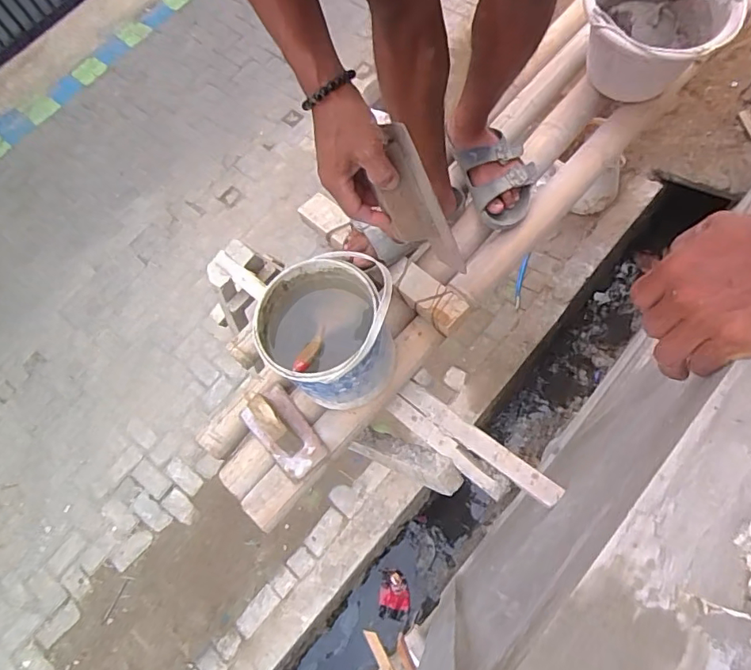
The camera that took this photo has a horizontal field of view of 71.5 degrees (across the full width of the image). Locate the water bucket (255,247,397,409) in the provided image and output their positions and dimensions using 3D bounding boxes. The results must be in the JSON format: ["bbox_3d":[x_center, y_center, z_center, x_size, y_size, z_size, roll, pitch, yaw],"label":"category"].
[{"bbox_3d":[-0.072,-0.007,0.787,0.188,0.239,0.190,-3,67,8],"label":"water bucket"}]

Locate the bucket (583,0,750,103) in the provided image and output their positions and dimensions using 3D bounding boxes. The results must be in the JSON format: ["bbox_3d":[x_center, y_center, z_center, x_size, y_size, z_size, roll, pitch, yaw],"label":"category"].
[{"bbox_3d":[0.489,-0.549,0.940,0.247,0.150,0.243,-3,67,8],"label":"bucket"}]

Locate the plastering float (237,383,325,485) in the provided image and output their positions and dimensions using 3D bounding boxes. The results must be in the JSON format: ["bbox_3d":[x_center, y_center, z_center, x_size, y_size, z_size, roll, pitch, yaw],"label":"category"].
[{"bbox_3d":[-0.154,0.154,0.855,0.085,0.057,0.161,-43,68,-9],"label":"plastering float"}]

